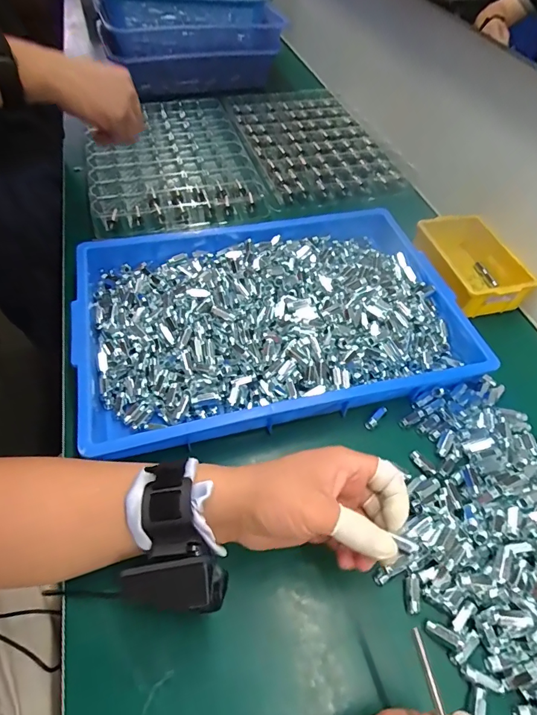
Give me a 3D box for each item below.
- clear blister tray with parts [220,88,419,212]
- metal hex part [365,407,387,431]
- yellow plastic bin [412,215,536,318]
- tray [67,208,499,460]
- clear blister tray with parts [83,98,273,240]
[{"bbox_3d":[0.081,-0.403,0.771,0.263,0.031,0.351,-12,56,-10],"label":"clear blister tray with parts"},{"bbox_3d":[0.113,0.063,0.431,0.010,0.009,0.031,39,61,23],"label":"metal hex part"},{"bbox_3d":[0.262,-0.126,0.553,0.096,0.053,0.153,-7,55,-9],"label":"yellow plastic bin"},{"bbox_3d":[0.004,-0.057,0.482,0.438,0.048,0.294,-12,55,-12],"label":"tray"},{"bbox_3d":[-0.167,-0.335,0.695,0.262,0.035,0.347,-12,55,-12],"label":"clear blister tray with parts"}]

